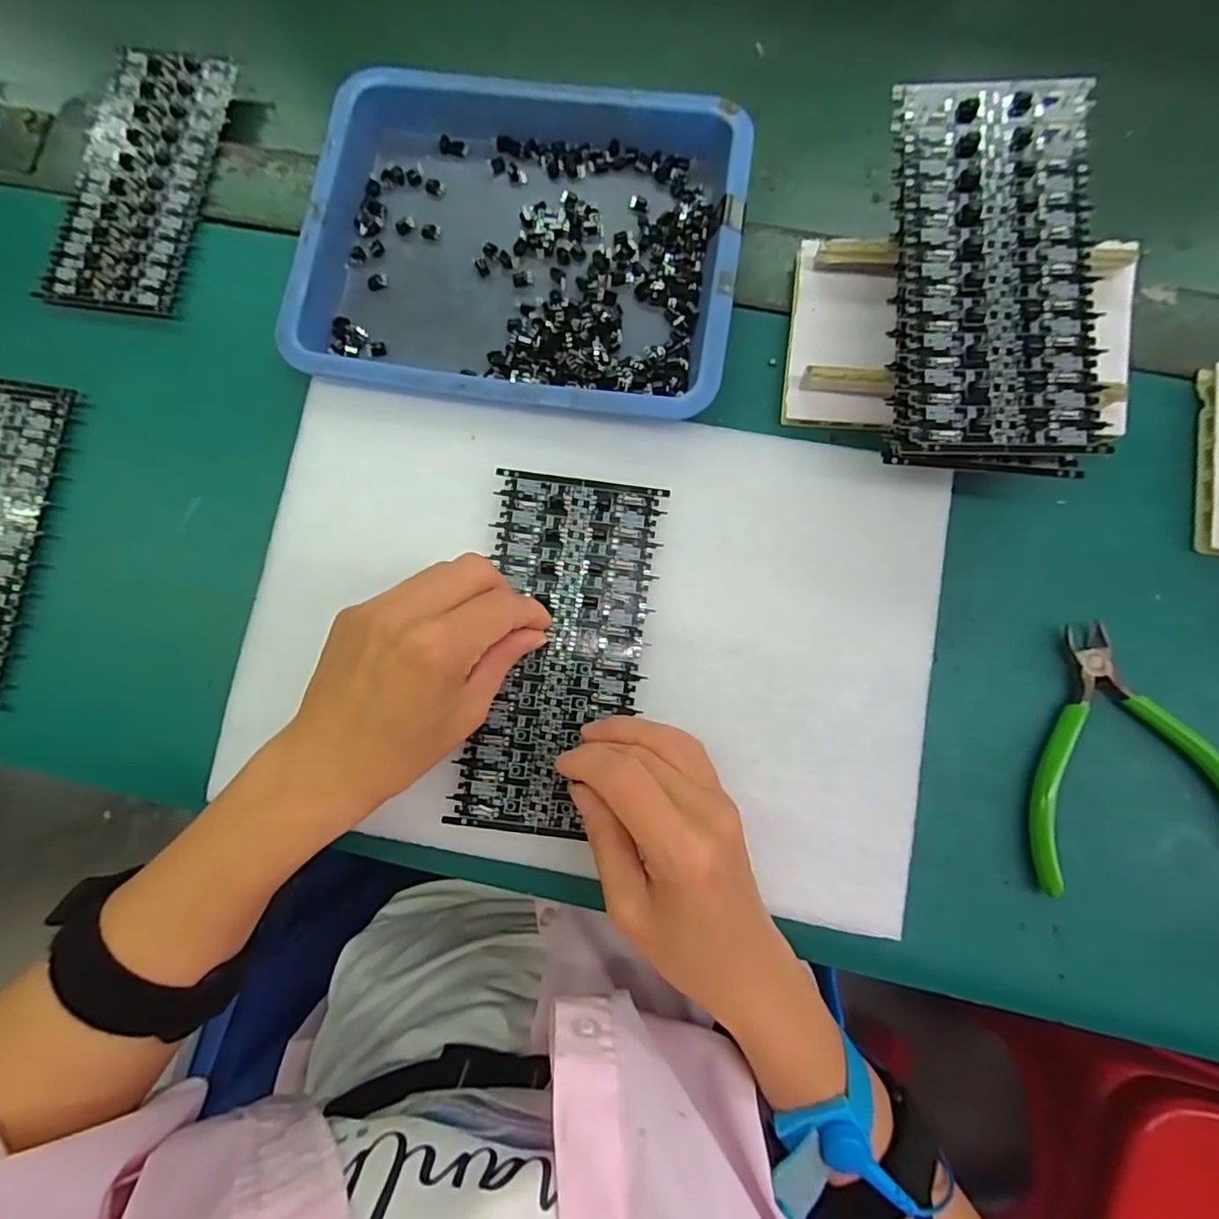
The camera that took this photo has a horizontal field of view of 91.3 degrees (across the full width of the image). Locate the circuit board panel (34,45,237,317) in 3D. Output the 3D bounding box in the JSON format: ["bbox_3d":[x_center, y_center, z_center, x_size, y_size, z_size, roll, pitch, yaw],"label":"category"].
[{"bbox_3d":[-0.262,-0.242,0.335,0.073,0.008,0.159,7,81,3],"label":"circuit board panel"}]

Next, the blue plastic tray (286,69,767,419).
[{"bbox_3d":[-0.043,-0.188,0.307,0.212,0.027,0.180,8,81,4],"label":"blue plastic tray"}]

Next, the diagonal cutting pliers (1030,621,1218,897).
[{"bbox_3d":[0.227,0.063,0.266,0.095,0.015,0.108,-12,80,0],"label":"diagonal cutting pliers"}]

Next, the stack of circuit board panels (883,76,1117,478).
[{"bbox_3d":[0.161,-0.143,0.256,0.081,0.025,0.164,2,81,3],"label":"stack of circuit board panels"}]

